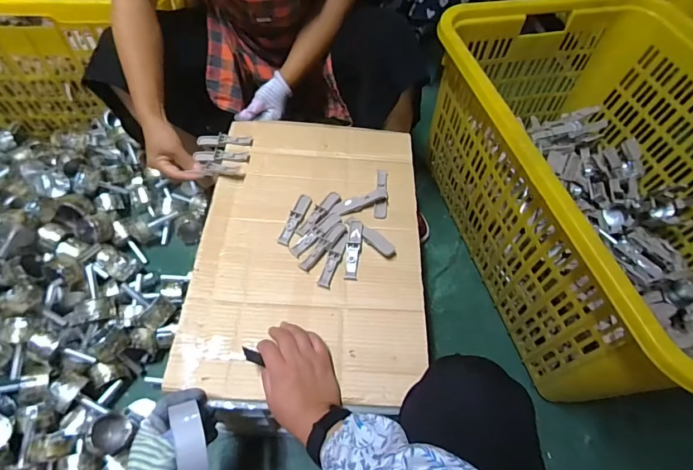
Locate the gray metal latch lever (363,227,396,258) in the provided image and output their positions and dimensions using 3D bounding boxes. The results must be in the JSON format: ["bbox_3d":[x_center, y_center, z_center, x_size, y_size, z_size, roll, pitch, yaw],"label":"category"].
[{"bbox_3d":[0.050,0.012,0.626,0.060,0.016,0.020,39,63,18],"label":"gray metal latch lever"}]

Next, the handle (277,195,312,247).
[{"bbox_3d":[-0.083,-0.026,0.644,0.023,0.010,0.096,22,59,8],"label":"handle"}]

